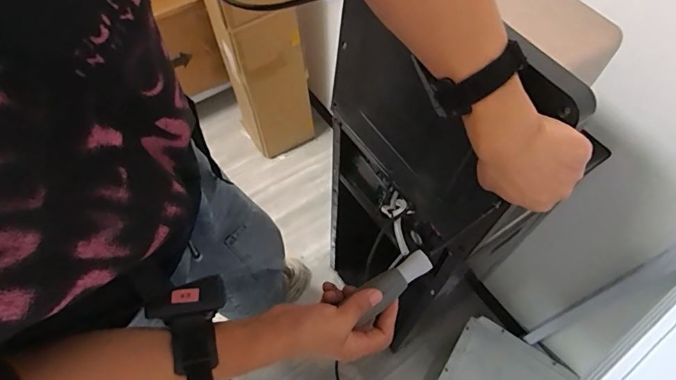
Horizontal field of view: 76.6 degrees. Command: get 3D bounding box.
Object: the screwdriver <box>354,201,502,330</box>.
[{"bbox_3d":[0.093,0.072,0.452,0.185,0.029,0.027,-37,66,-7],"label":"screwdriver"}]

